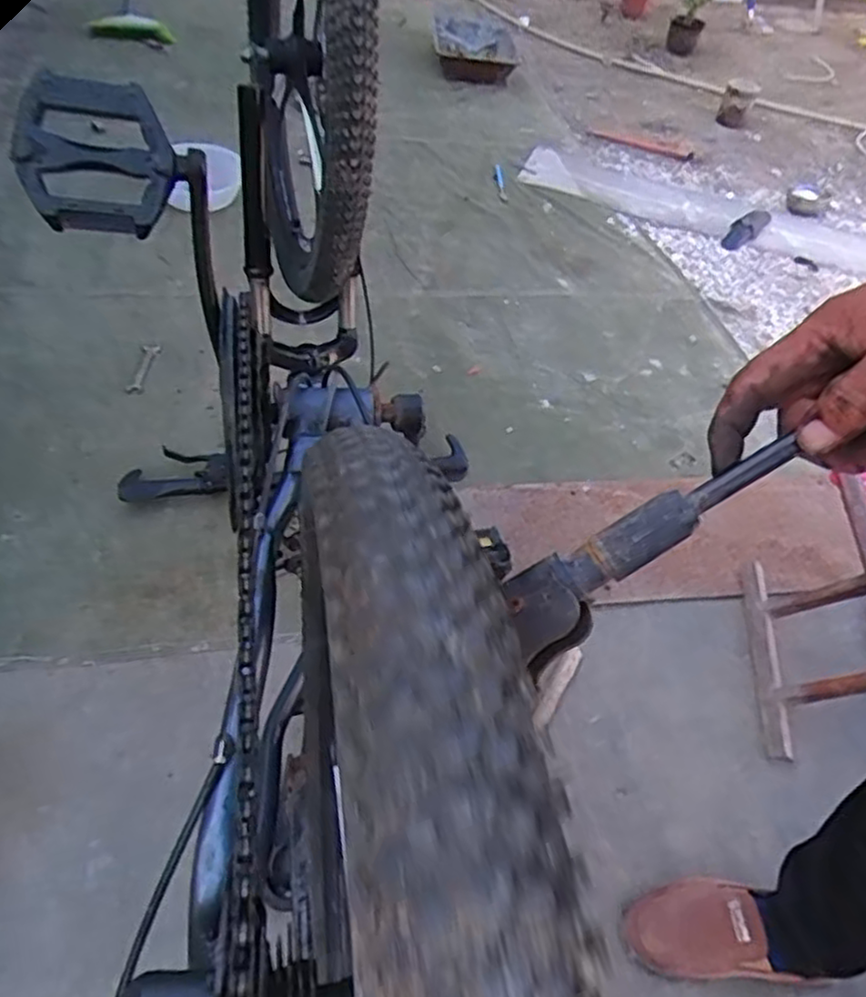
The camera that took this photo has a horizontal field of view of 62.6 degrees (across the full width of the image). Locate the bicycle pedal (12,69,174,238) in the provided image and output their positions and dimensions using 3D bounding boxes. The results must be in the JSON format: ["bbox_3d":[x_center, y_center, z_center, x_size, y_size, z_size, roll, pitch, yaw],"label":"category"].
[{"bbox_3d":[-0.194,-0.195,0.408,0.081,0.080,0.019,0,26,-9],"label":"bicycle pedal"}]

